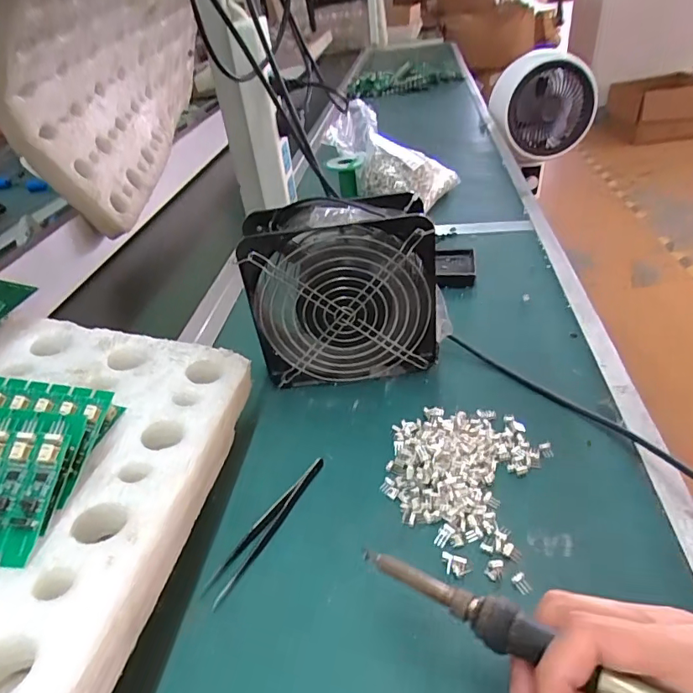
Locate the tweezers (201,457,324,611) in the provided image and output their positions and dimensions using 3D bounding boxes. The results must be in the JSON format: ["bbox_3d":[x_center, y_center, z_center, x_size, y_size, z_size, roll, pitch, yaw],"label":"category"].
[{"bbox_3d":[-0.051,0.116,0.330,0.015,0.013,0.115,17,43,29],"label":"tweezers"}]

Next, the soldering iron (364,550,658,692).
[{"bbox_3d":[0.094,0.133,0.208,0.201,0.013,0.016,13,35,33],"label":"soldering iron"}]

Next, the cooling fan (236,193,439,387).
[{"bbox_3d":[0.001,-0.046,0.416,0.166,0.148,0.056,-7,36,1],"label":"cooling fan"}]

